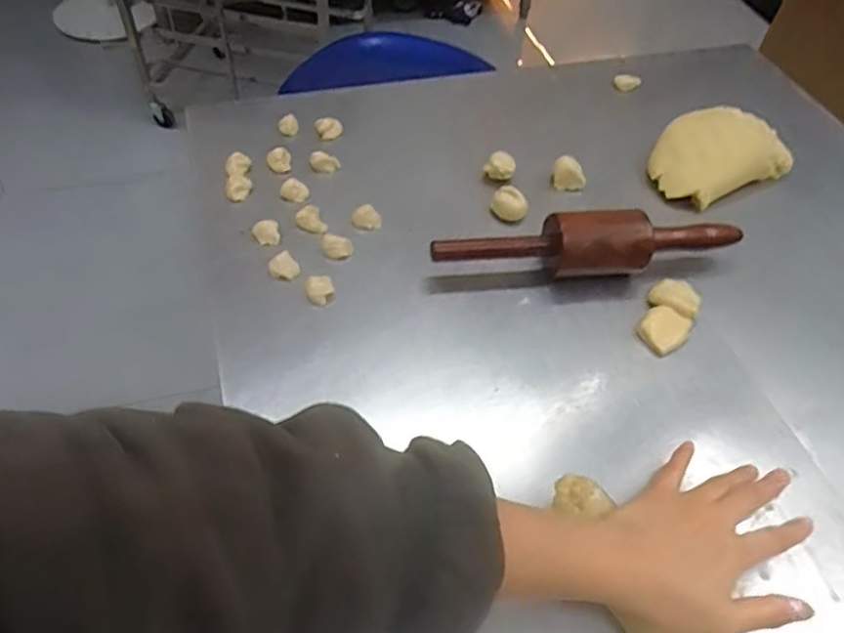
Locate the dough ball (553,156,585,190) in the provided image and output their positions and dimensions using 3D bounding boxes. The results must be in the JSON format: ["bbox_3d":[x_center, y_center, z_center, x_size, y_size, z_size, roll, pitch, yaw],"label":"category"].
[{"bbox_3d":[0.160,-0.154,0.678,0.036,0.027,0.022,14,52,6],"label":"dough ball"}]

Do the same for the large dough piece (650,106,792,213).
[{"bbox_3d":[0.324,-0.184,0.694,0.150,0.050,0.101,-22,57,-20],"label":"large dough piece"}]

